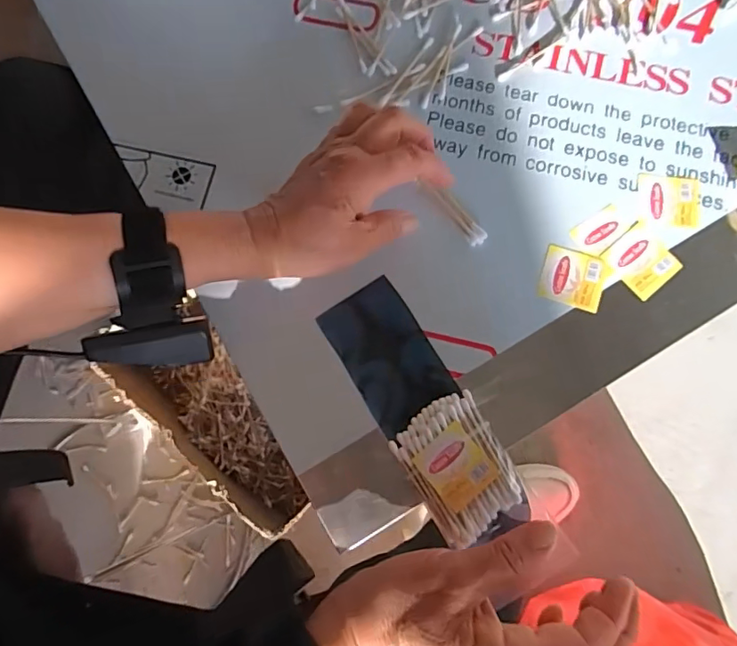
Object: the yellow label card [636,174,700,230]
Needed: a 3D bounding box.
[{"bbox_3d":[0.220,-0.089,0.378,0.043,0.004,0.042,5,79,2],"label":"yellow label card"}]

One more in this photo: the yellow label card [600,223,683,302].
[{"bbox_3d":[0.195,-0.043,0.370,0.044,0.004,0.044,-41,81,-7],"label":"yellow label card"}]

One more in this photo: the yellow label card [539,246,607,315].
[{"bbox_3d":[0.145,-0.032,0.369,0.041,0.004,0.040,16,82,9],"label":"yellow label card"}]

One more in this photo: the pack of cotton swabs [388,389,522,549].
[{"bbox_3d":[0.059,0.092,0.337,0.062,0.014,0.080,-32,80,-5],"label":"pack of cotton swabs"}]

